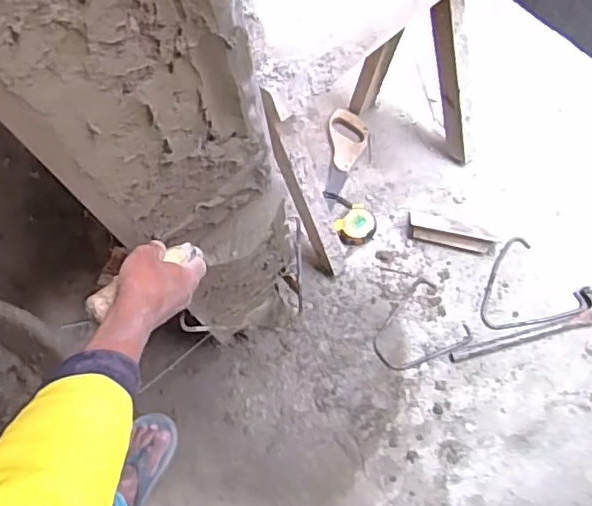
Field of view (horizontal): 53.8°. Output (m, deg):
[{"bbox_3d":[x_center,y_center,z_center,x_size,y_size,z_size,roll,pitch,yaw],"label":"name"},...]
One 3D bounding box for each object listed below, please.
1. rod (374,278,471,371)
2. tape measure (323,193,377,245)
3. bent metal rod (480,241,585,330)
[{"bbox_3d":[0.247,0.160,1.216,0.188,0.006,0.162,-32,70,-10],"label":"rod"},{"bbox_3d":[0.117,-0.085,1.284,0.085,0.043,0.141,-25,71,-5],"label":"tape measure"},{"bbox_3d":[0.477,0.062,1.219,0.206,0.017,0.180,-8,68,0],"label":"bent metal rod"}]

